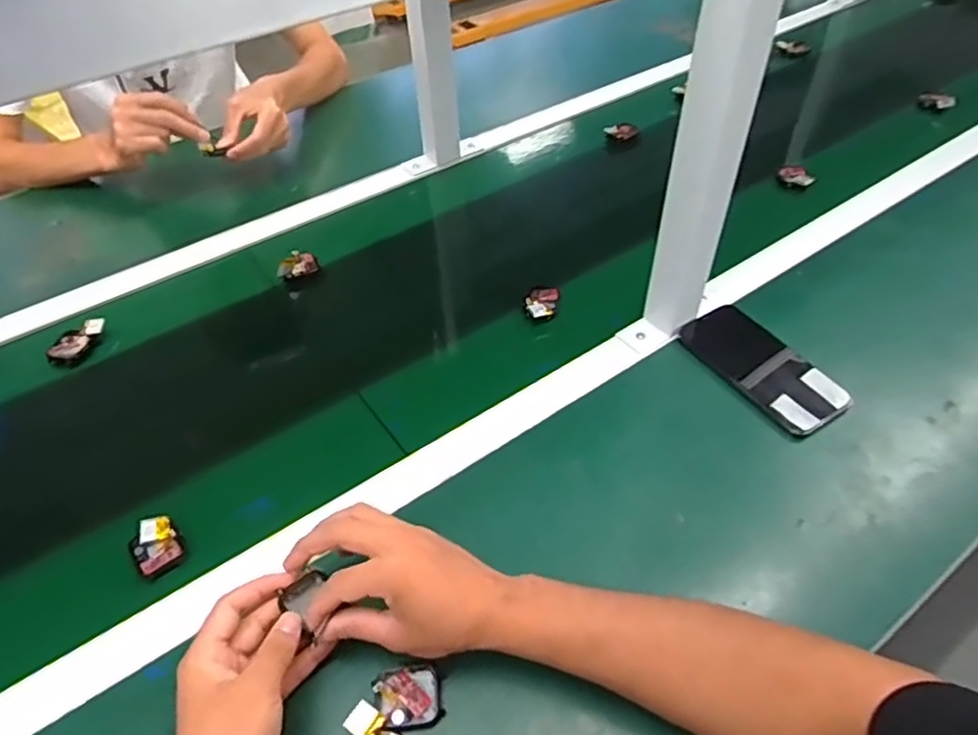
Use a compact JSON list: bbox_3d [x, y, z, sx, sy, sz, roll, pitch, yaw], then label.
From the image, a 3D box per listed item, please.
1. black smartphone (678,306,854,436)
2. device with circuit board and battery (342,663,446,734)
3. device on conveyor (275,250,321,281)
[{"bbox_3d":[0.266,-0.003,0.631,0.081,0.011,0.162,-27,52,-21],"label":"black smartphone"},{"bbox_3d":[-0.065,0.227,0.438,0.062,0.011,0.040,-12,48,-9],"label":"device with circuit board and battery"},{"bbox_3d":[-0.231,-0.124,0.769,0.050,0.027,0.023,-29,53,-23],"label":"device on conveyor"}]

